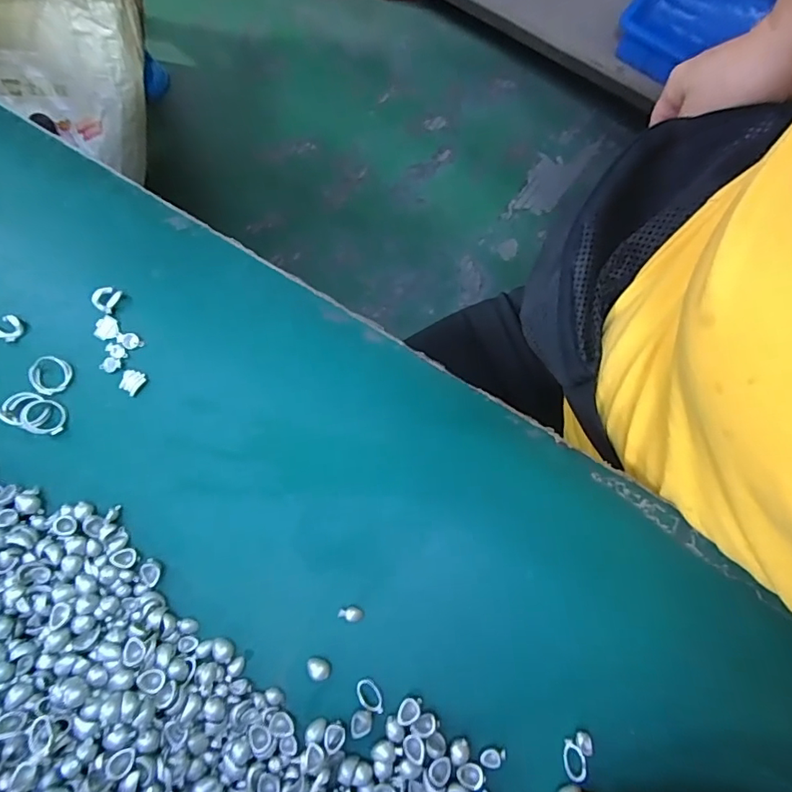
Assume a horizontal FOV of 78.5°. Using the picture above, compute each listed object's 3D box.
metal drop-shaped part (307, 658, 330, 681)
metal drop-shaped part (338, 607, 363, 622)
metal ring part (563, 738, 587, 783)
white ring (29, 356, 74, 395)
[{"bbox_3d":[-0.039,0.138,0.245,0.012,0.007,0.009,2,78,2],"label":"metal drop-shaped part"},{"bbox_3d":[-0.023,0.113,0.250,0.013,0.004,0.007,-6,78,0],"label":"metal drop-shaped part"},{"bbox_3d":[0.087,0.177,0.235,0.010,0.004,0.017,0,78,1],"label":"metal ring part"},{"bbox_3d":[-0.200,-0.012,0.280,0.022,0.006,0.022,0,78,1],"label":"white ring"}]

